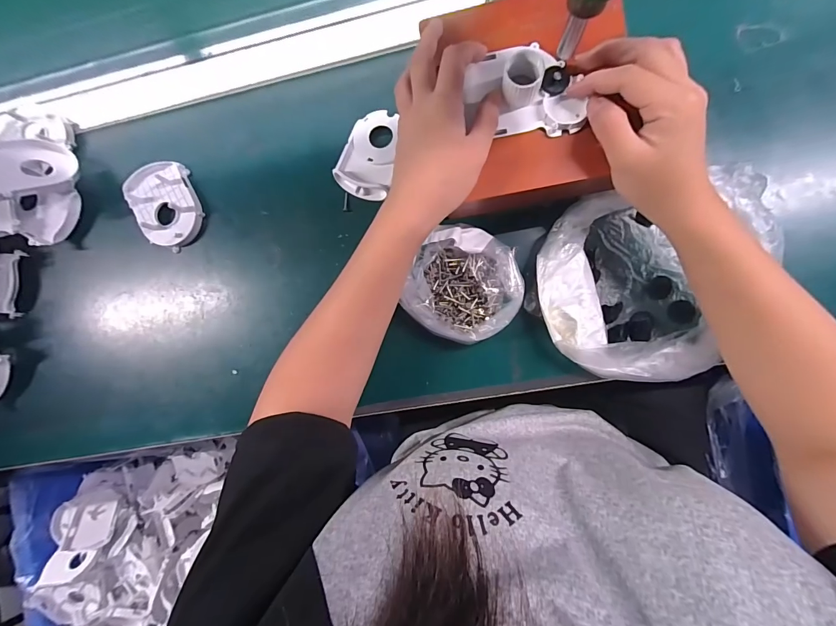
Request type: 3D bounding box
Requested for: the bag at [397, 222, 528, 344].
[{"bbox_3d":[0.045,-0.024,0.336,0.092,0.030,0.097,20,91,7],"label":"bag"}]

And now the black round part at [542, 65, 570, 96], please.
[{"bbox_3d":[0.101,-0.172,0.273,0.019,0.010,0.022,12,93,6],"label":"black round part"}]

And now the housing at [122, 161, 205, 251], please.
[{"bbox_3d":[-0.261,-0.111,0.387,0.064,0.018,0.088,-22,86,6],"label":"housing"}]

